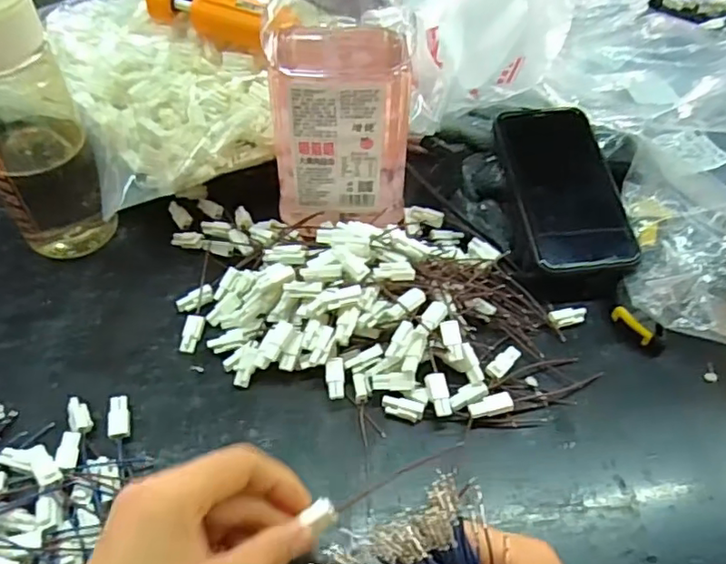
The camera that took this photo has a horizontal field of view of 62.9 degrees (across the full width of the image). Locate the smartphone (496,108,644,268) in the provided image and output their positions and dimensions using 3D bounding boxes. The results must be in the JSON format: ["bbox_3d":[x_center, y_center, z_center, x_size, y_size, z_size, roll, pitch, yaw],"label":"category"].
[{"bbox_3d":[0.149,-0.074,0.441,0.077,0.011,0.149,-3,61,-7],"label":"smartphone"}]

